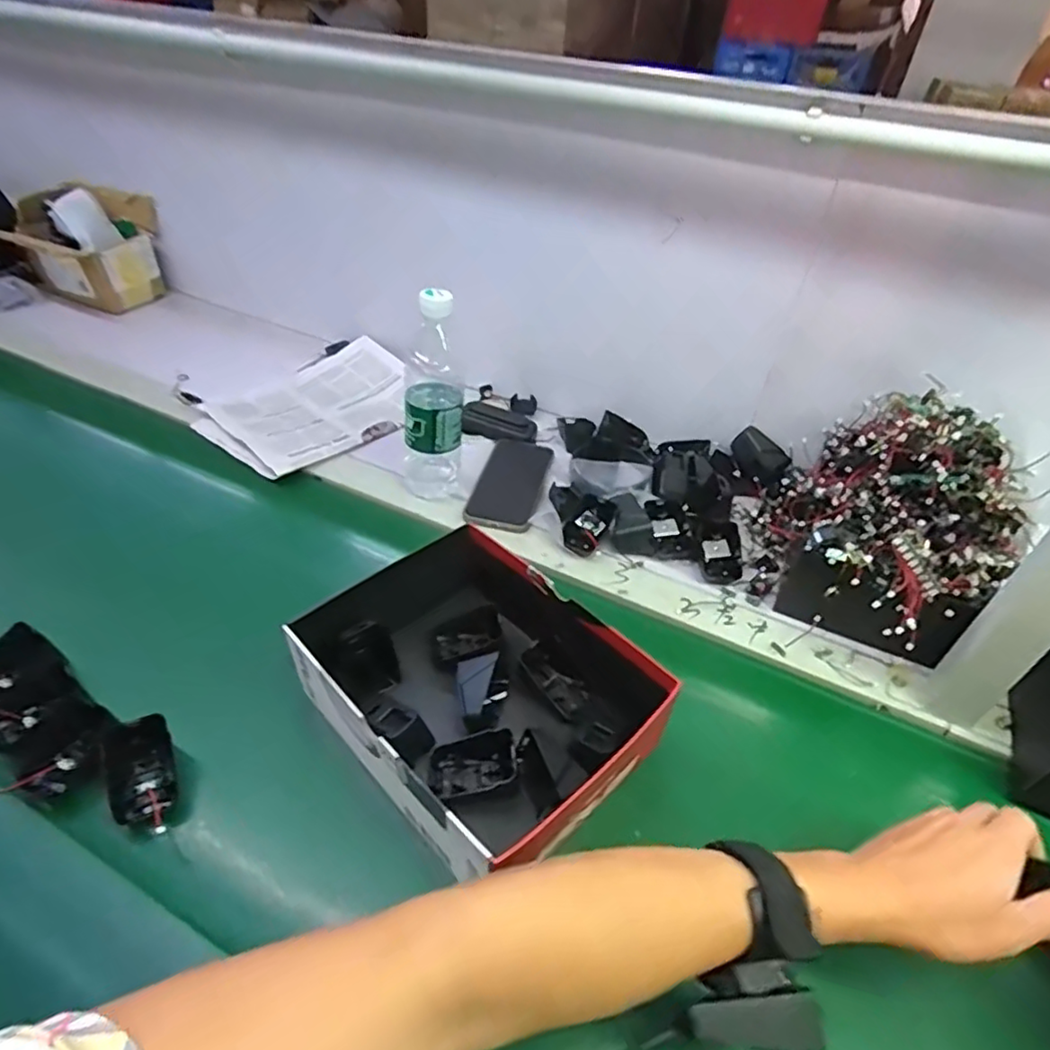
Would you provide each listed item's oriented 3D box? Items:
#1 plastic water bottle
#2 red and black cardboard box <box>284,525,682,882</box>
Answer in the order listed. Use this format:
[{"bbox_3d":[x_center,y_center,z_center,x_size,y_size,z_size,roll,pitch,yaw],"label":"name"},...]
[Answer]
[{"bbox_3d":[-0.102,-0.132,0.687,0.065,0.230,0.070,-1,43,-8],"label":"plastic water bottle"},{"bbox_3d":[-0.036,0.126,0.497,0.249,0.083,0.194,35,50,27],"label":"red and black cardboard box"}]

